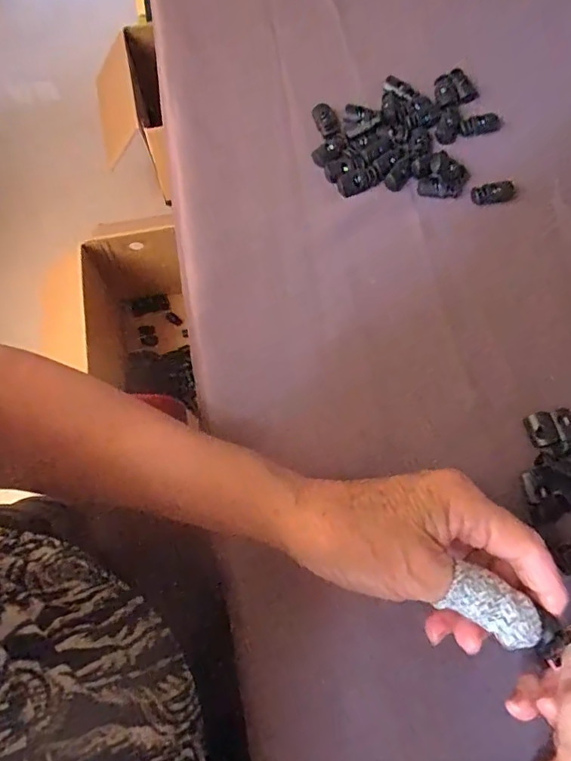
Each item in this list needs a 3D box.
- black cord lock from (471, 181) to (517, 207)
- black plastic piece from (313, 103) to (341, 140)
[{"bbox_3d":[0.151,-0.135,0.380,0.032,0.007,0.015,-8,71,-2],"label":"black cord lock"},{"bbox_3d":[0.032,-0.196,0.399,0.016,0.009,0.032,-20,72,-6],"label":"black plastic piece"}]

